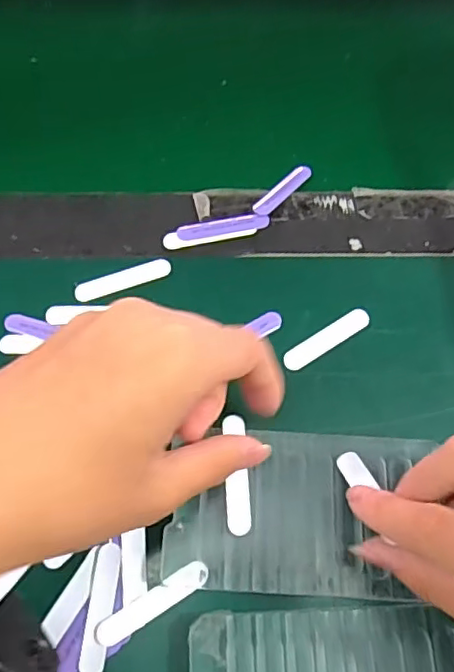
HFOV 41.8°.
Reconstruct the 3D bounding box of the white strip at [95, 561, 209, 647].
[{"bbox_3d":[-0.031,0.112,0.248,0.051,0.010,0.011,-29,69,-13],"label":"white strip"}]

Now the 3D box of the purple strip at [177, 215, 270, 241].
[{"bbox_3d":[-0.002,-0.061,0.326,0.050,0.004,0.010,-10,66,-5],"label":"purple strip"}]

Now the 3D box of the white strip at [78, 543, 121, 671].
[{"bbox_3d":[-0.053,0.114,0.249,0.010,0.004,0.051,5,66,1],"label":"white strip"}]

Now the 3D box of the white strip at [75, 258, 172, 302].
[{"bbox_3d":[-0.055,-0.030,0.313,0.051,0.004,0.012,-20,67,-10],"label":"white strip"}]

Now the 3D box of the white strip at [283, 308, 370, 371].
[{"bbox_3d":[0.051,0.001,0.301,0.051,0.004,0.011,-31,70,-14],"label":"white strip"}]

